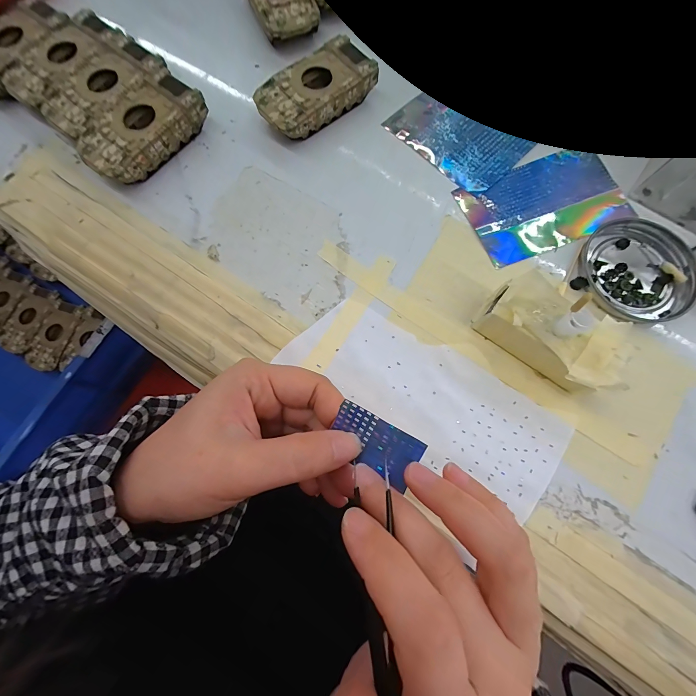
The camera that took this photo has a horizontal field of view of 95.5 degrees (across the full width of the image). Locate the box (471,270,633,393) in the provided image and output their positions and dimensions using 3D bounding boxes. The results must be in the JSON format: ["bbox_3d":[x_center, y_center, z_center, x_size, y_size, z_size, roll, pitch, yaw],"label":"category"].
[{"bbox_3d":[0.128,-0.010,0.199,0.082,0.041,0.049,40,80,10],"label":"box"}]

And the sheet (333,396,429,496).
[{"bbox_3d":[0.013,0.046,0.151,0.042,0.004,0.025,28,97,17],"label":"sheet"}]

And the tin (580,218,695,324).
[{"bbox_3d":[0.211,-0.057,0.232,0.076,0.011,0.079,0,76,1],"label":"tin"}]

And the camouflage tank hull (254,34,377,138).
[{"bbox_3d":[-0.025,-0.210,0.260,0.100,0.028,0.048,-39,78,-8],"label":"camouflage tank hull"}]

